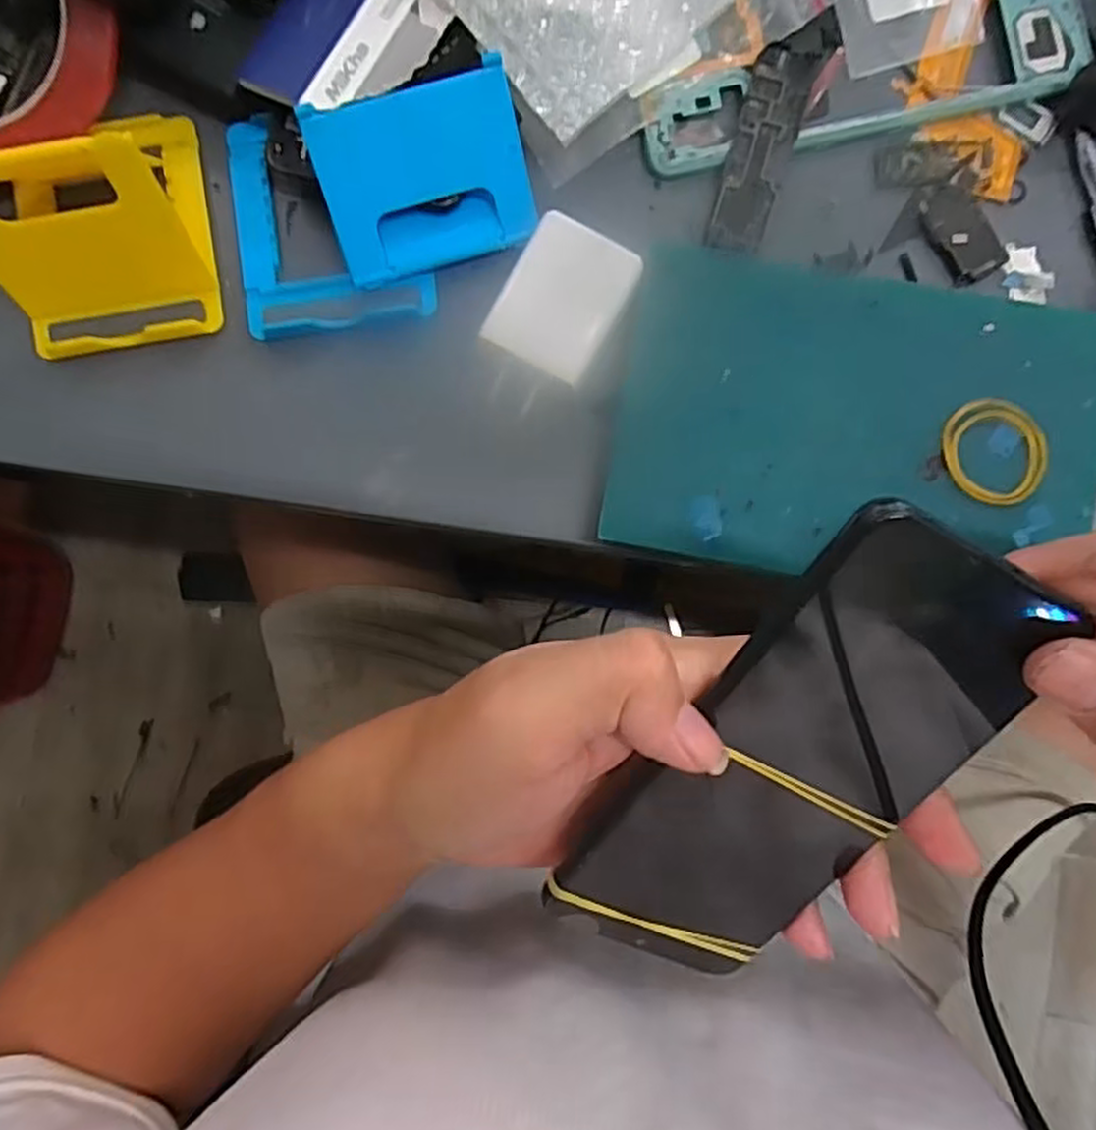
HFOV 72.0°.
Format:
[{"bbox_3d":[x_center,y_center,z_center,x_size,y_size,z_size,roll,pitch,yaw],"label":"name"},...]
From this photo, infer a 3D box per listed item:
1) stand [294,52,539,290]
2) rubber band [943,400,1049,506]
[{"bbox_3d":[-0.043,-0.135,0.265,0.070,0.004,0.056,-17,118,-2],"label":"stand"},{"bbox_3d":[0.153,-0.038,0.256,0.034,0.004,0.036,0,87,1],"label":"rubber band"}]

